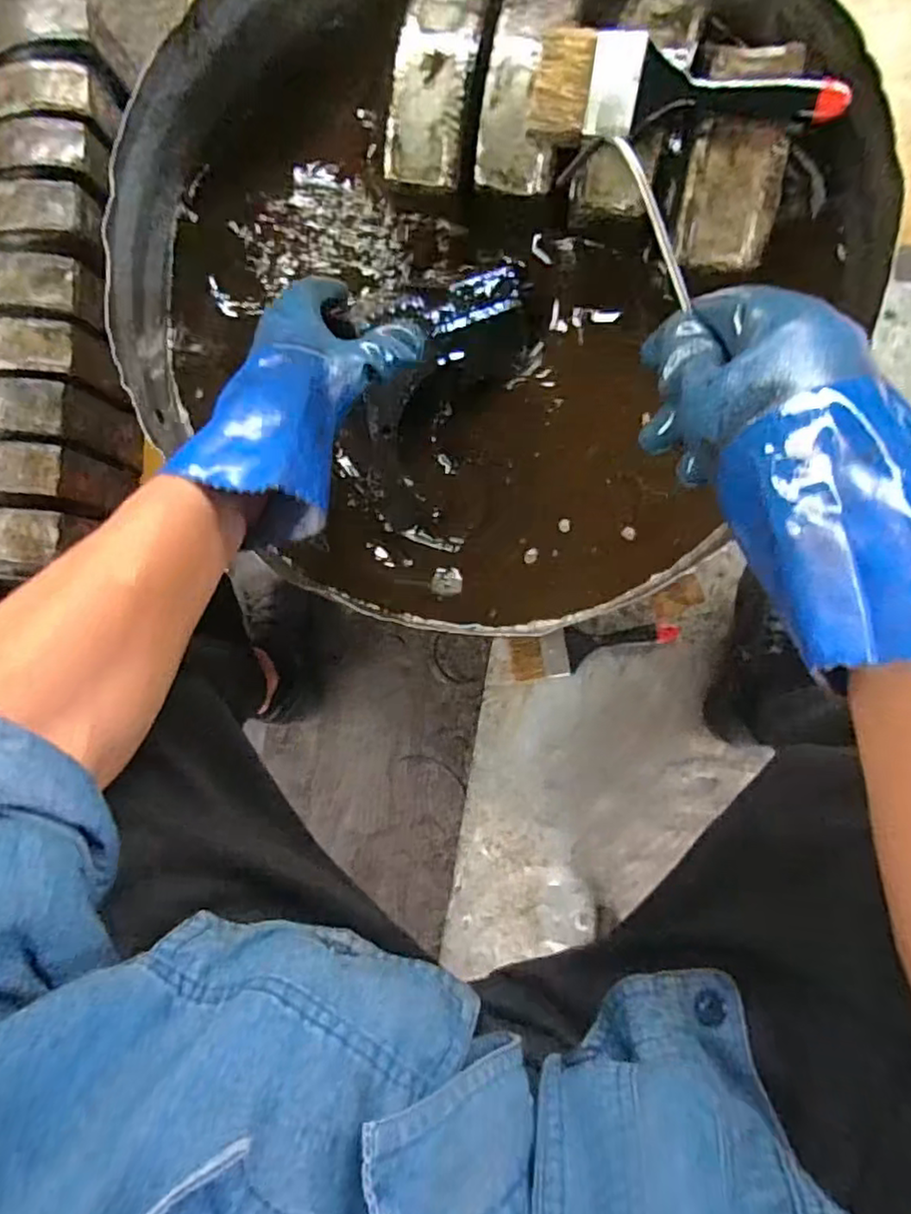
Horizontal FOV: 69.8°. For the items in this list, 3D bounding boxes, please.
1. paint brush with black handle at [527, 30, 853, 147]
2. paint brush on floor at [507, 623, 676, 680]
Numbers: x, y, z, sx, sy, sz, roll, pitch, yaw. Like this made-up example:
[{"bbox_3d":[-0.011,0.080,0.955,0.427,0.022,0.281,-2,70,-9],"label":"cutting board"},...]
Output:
[{"bbox_3d":[0.155,-0.351,0.448,0.202,0.027,0.069,12,88,7],"label":"paint brush with black handle"},{"bbox_3d":[0.173,0.049,0.821,0.209,0.017,0.056,-13,86,5],"label":"paint brush on floor"}]

